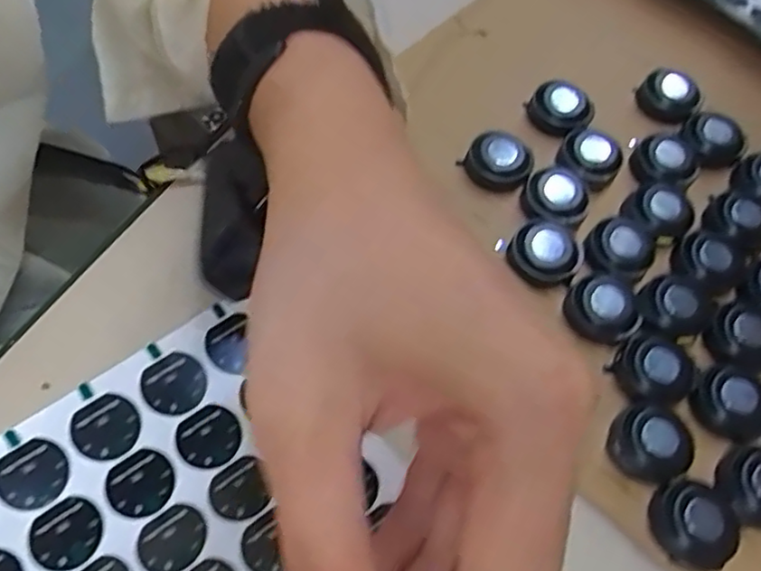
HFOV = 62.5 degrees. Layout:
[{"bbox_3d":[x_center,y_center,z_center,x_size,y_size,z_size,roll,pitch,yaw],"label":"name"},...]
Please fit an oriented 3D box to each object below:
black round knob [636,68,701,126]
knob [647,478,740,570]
[{"bbox_3d":[0.149,-0.098,0.324,0.022,0.017,0.029,-36,72,-20],"label":"black round knob"},{"bbox_3d":[0.115,0.089,0.232,0.030,0.013,0.027,43,67,15],"label":"knob"}]

